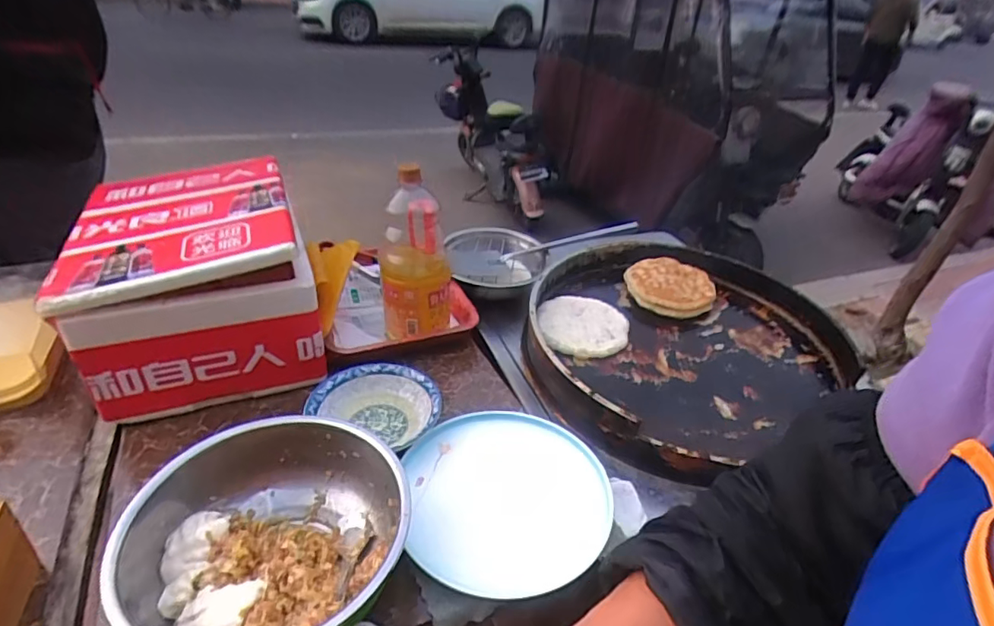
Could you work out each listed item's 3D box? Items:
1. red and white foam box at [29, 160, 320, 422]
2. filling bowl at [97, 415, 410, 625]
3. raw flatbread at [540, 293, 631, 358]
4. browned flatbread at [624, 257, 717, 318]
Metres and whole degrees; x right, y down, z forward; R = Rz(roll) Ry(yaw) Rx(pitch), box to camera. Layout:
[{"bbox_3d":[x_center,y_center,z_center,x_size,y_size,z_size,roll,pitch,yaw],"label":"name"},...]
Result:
[{"bbox_3d":[-0.468,-0.073,0.839,0.299,0.213,0.400,-11,36,-23],"label":"red and white foam box"},{"bbox_3d":[-0.216,0.235,0.534,0.244,0.117,0.251,4,33,-2],"label":"filling bowl"},{"bbox_3d":[0.153,0.022,0.941,0.158,0.018,0.163,5,33,0],"label":"raw flatbread"},{"bbox_3d":[0.343,-0.056,1.048,0.163,0.031,0.156,2,37,-1],"label":"browned flatbread"}]

